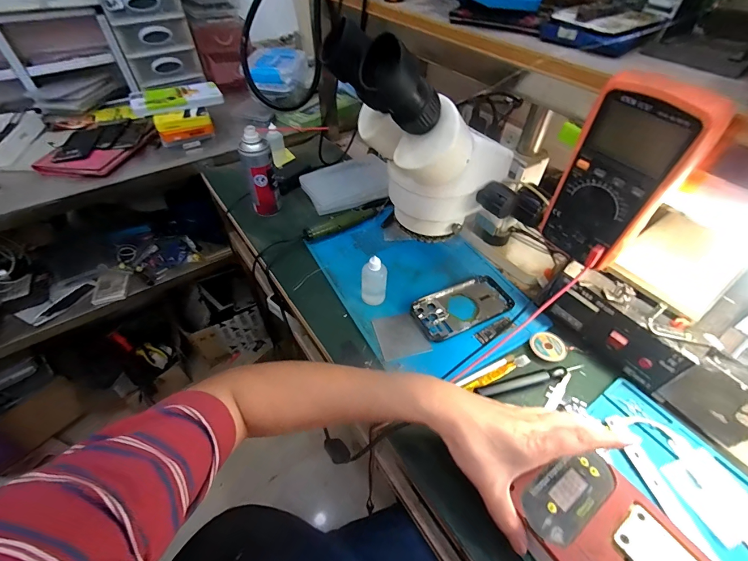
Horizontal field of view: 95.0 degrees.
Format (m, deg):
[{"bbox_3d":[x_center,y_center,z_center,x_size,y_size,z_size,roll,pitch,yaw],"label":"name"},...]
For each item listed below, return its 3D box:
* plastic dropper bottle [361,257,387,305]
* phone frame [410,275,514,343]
[{"bbox_3d":[0.000,0.003,0.483,0.034,0.077,0.026,1,48,-1],"label":"plastic dropper bottle"},{"bbox_3d":[0.129,0.036,0.502,0.149,0.004,0.076,-21,52,-19],"label":"phone frame"}]

